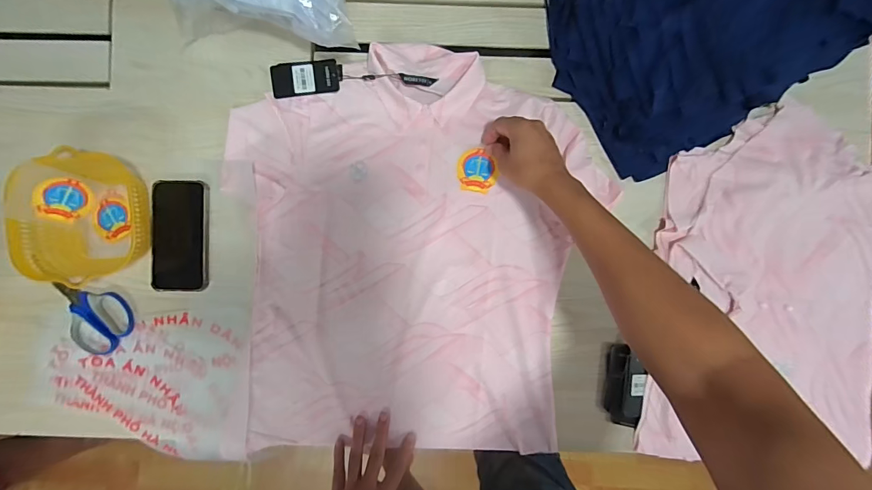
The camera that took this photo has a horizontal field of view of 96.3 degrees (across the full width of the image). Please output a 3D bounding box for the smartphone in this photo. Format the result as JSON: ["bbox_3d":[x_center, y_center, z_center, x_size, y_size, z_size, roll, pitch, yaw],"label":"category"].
[{"bbox_3d":[-0.381,-0.015,0.582,0.082,0.006,0.163,0,89,-1],"label":"smartphone"}]

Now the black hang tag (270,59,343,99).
[{"bbox_3d":[-0.194,-0.252,0.586,0.105,0.007,0.053,-8,89,-1],"label":"black hang tag"}]

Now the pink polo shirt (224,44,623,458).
[{"bbox_3d":[-0.033,0.009,0.576,0.509,0.023,0.570,2,89,-1],"label":"pink polo shirt"}]

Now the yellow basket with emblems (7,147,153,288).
[{"bbox_3d":[-0.502,-0.038,0.554,0.159,0.064,0.181,-1,89,-1],"label":"yellow basket with emblems"}]

